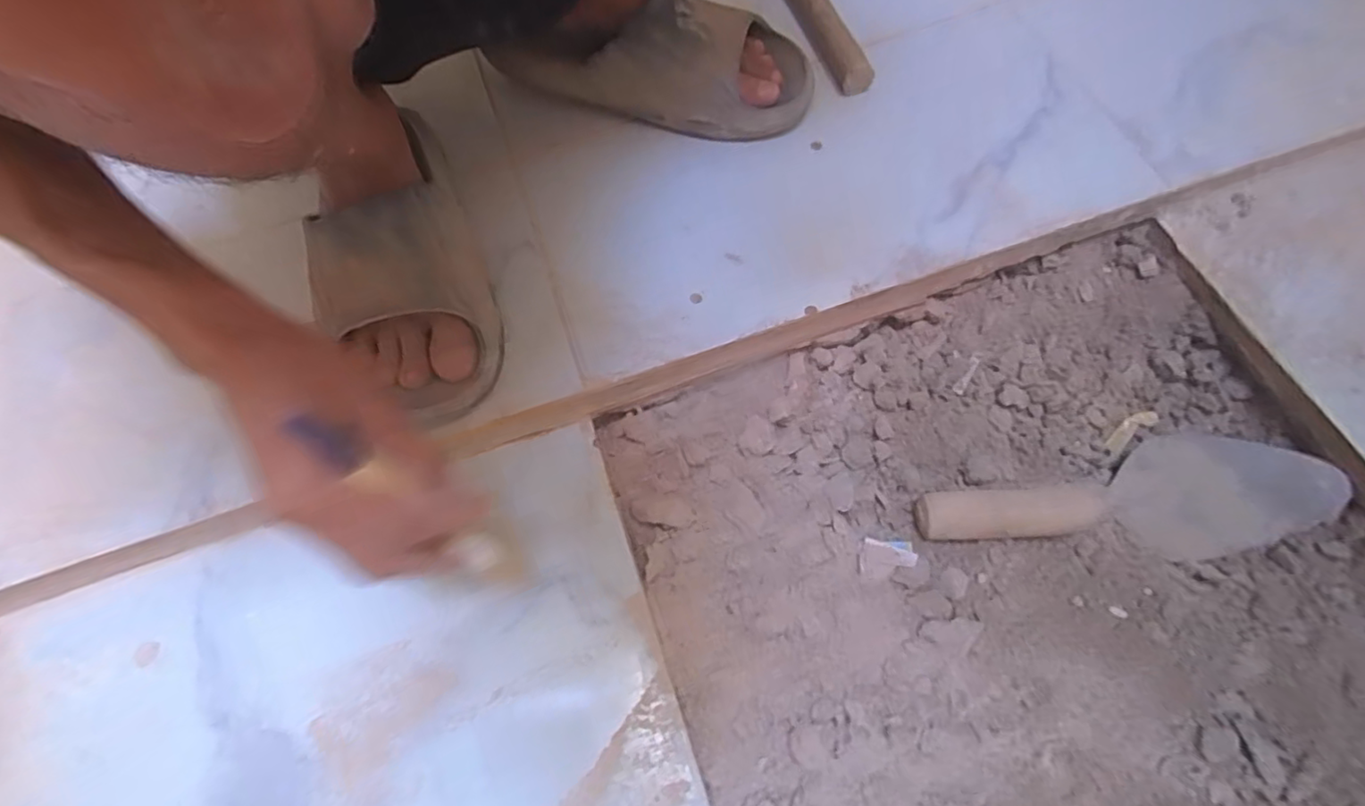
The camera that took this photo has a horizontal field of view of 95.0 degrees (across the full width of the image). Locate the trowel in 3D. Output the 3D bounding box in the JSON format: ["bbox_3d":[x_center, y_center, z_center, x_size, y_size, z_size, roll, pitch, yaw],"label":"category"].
[{"bbox_3d":[0.306,0.068,0.436,0.273,0.050,0.081,-7,65,-2],"label":"trowel"}]

